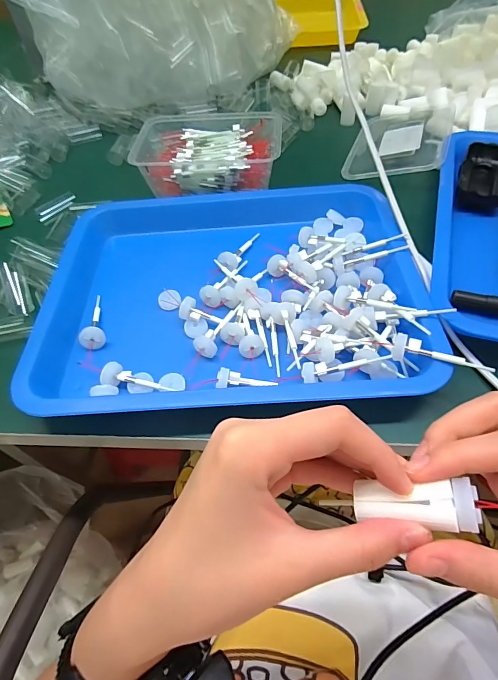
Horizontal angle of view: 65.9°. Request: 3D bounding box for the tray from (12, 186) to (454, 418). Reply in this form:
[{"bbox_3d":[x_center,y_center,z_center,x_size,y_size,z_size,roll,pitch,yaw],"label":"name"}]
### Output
[{"bbox_3d":[-0.017,-0.060,0.376,0.331,0.050,0.292,-4,53,2],"label":"tray"}]

